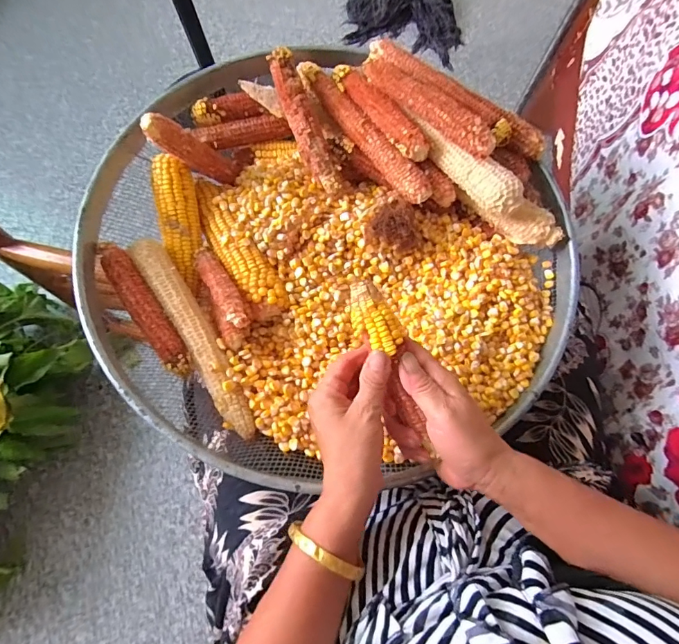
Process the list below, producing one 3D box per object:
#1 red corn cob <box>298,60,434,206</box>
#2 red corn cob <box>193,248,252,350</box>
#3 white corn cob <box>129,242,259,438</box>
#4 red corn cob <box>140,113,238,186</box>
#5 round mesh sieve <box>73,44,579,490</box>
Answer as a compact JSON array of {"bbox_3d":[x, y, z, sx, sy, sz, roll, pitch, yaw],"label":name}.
[{"bbox_3d":[0.027,-0.217,0.459,0.027,0.023,0.216,-36,76,-13],"label":"red corn cob"},{"bbox_3d":[-0.122,-0.033,0.421,0.032,0.032,0.121,-24,74,-10],"label":"red corn cob"},{"bbox_3d":[-0.144,0.011,0.403,0.031,0.023,0.224,-31,75,-12],"label":"white corn cob"},{"bbox_3d":[-0.159,-0.187,0.443,0.025,0.124,0.026,-27,72,22],"label":"red corn cob"},{"bbox_3d":[-0.008,-0.078,0.417,0.482,0.101,0.446,1,71,-2],"label":"round mesh sieve"}]

